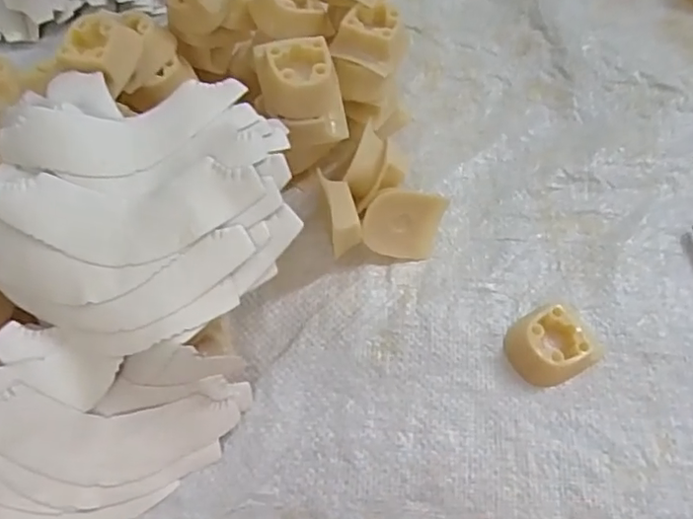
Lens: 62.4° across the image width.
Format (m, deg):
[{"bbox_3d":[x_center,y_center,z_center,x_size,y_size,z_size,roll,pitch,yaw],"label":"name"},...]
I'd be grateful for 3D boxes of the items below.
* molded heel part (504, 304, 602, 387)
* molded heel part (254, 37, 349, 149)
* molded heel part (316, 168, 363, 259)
[{"bbox_3d":[0.109,0.044,0.300,0.047,0.018,0.036,-24,64,-13],"label":"molded heel part"},{"bbox_3d":[-0.022,-0.085,0.291,0.039,0.033,0.042,-12,63,-6],"label":"molded heel part"},{"bbox_3d":[-0.003,-0.022,0.317,0.019,0.042,0.039,-11,62,-6],"label":"molded heel part"}]

